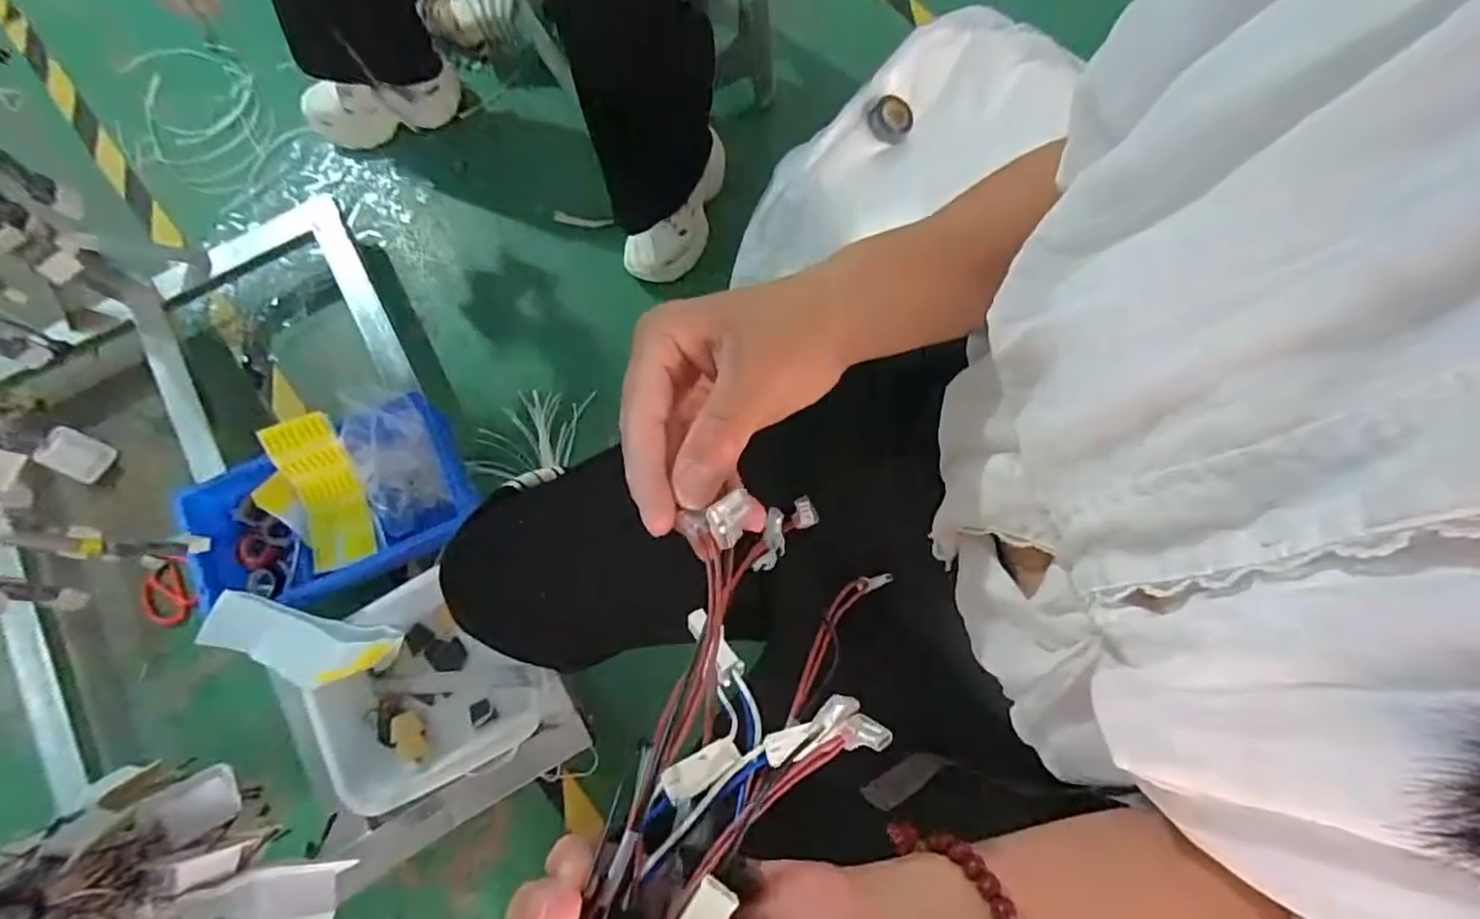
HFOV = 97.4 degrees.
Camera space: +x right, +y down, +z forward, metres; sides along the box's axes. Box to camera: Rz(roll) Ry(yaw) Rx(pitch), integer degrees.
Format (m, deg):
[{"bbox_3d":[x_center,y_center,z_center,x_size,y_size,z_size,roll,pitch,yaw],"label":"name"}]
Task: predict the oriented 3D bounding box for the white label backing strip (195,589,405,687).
[{"bbox_3d":[-0.576,0.246,0.859,0.221,0.038,0.103,30,77,-33],"label":"white label backing strip"}]

